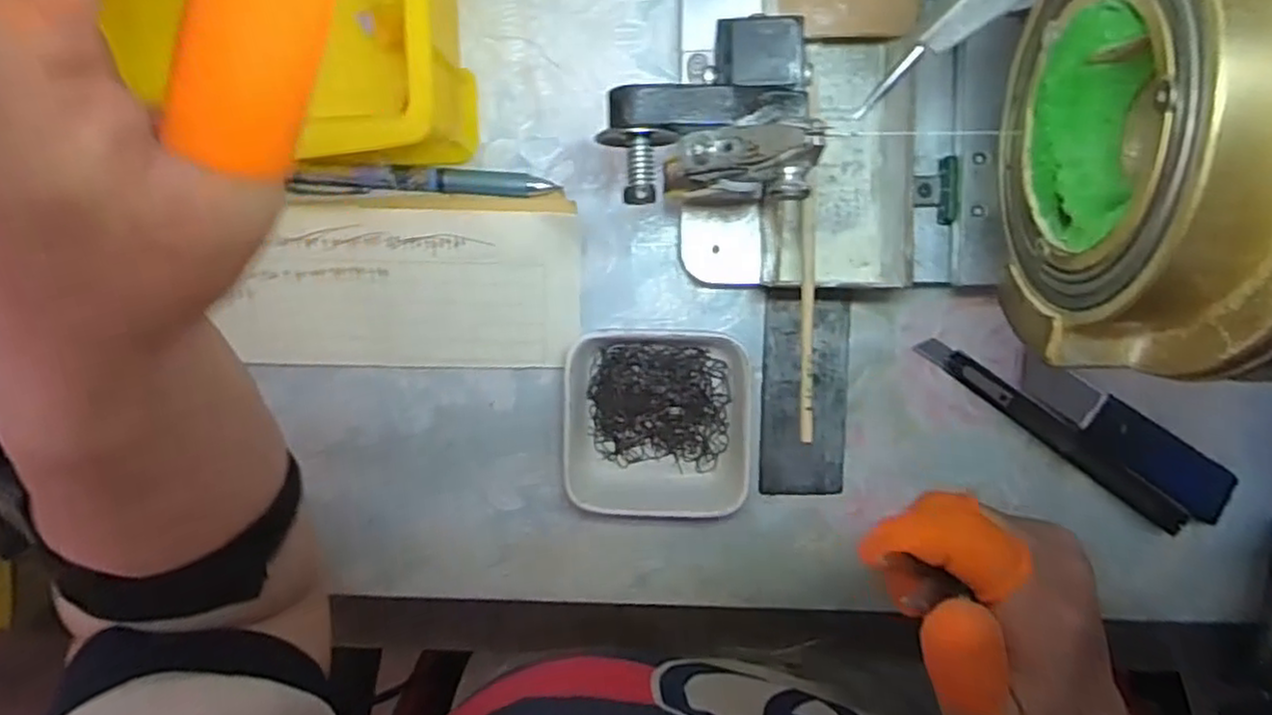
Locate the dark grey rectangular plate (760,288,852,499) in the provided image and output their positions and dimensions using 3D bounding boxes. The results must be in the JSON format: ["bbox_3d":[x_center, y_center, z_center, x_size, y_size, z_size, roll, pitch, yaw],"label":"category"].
[{"bbox_3d":[0.078,0.018,0.334,0.038,0.008,0.090,1,97,4],"label":"dark grey rectangular plate"}]

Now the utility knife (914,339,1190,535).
[{"bbox_3d":[0.186,0.033,0.324,0.136,0.006,0.012,36,98,0],"label":"utility knife"}]

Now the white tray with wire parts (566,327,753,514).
[{"bbox_3d":[0.011,0.031,0.326,0.079,0.032,0.083,2,97,4],"label":"white tray with wire parts"}]

